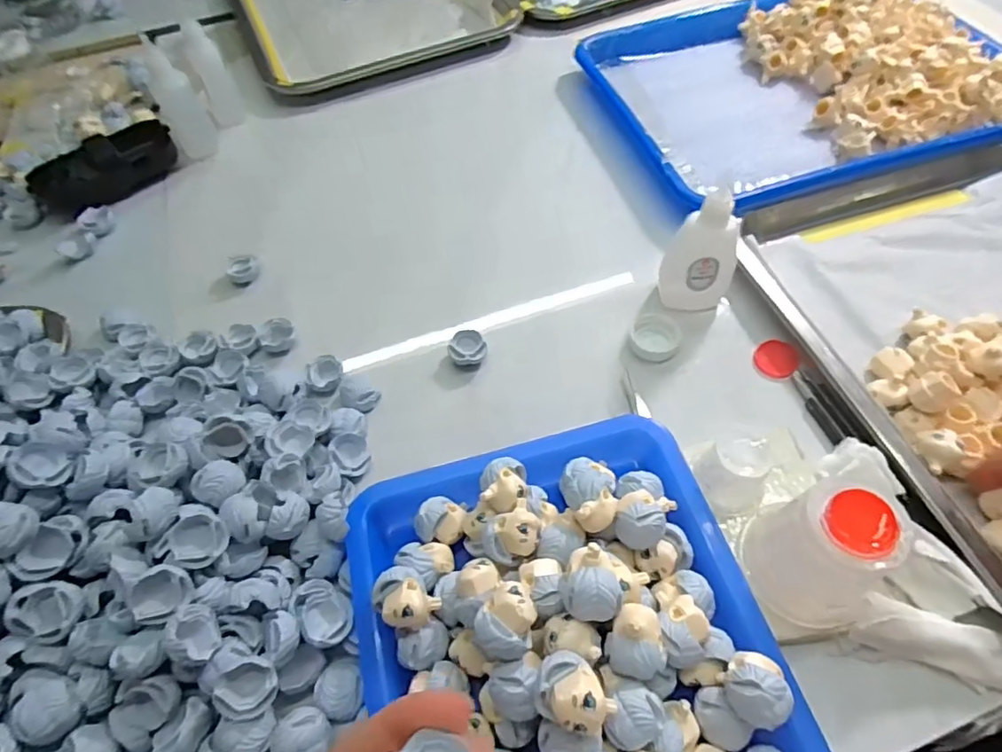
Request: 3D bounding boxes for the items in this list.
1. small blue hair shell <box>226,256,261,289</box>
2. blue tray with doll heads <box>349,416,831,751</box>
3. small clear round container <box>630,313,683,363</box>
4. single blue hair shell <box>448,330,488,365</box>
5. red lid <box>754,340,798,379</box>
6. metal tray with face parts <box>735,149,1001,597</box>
[{"bbox_3d":[-0.187,-0.076,0.406,0.019,0.018,0.021,35,66,23],"label":"small blue hair shell"},{"bbox_3d":[0.032,0.122,0.233,0.168,0.060,0.218,-14,58,-5],"label":"blue tray with doll heads"},{"bbox_3d":[0.098,-0.025,0.355,0.031,0.008,0.034,-2,58,3],"label":"small clear round container"},{"bbox_3d":[-0.021,-0.016,0.356,0.024,0.012,0.022,-2,58,3],"label":"single blue hair shell"},{"bbox_3d":[0.169,-0.010,0.344,0.024,0.004,0.027,21,61,16],"label":"red lid"},{"bbox_3d":[0.322,-0.015,0.314,0.264,0.040,0.345,-17,58,-7],"label":"metal tray with face parts"}]

